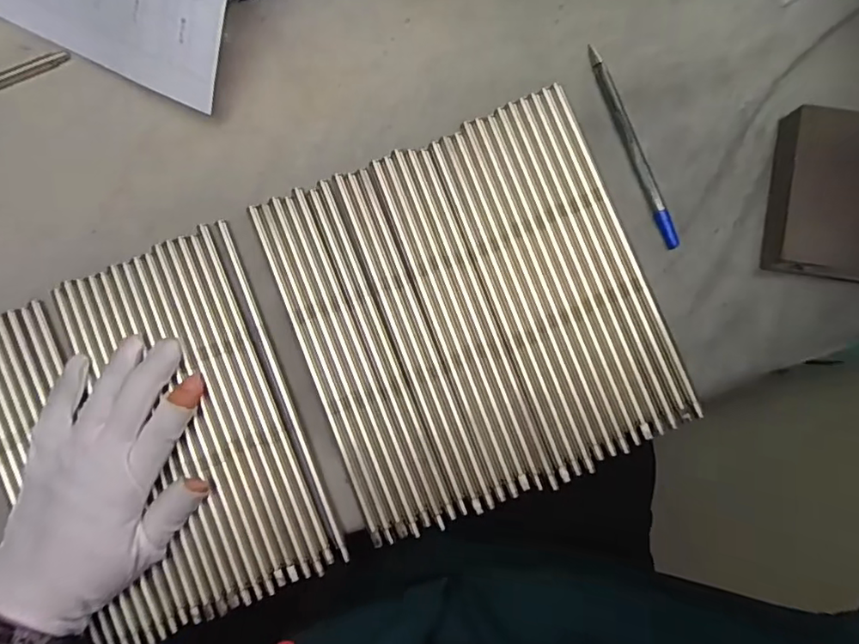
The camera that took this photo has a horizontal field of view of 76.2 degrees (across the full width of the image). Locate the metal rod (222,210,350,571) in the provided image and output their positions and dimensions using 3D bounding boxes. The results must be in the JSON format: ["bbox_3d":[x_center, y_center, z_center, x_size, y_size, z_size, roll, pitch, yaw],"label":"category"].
[{"bbox_3d":[-0.094,0.039,0.347,0.008,0.009,0.223,-23,84,1],"label":"metal rod"}]

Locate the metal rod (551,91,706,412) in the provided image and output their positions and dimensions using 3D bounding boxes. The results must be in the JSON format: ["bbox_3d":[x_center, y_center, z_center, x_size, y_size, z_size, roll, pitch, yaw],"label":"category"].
[{"bbox_3d":[0.124,-0.049,0.342,0.009,0.004,0.222,-21,84,1],"label":"metal rod"}]

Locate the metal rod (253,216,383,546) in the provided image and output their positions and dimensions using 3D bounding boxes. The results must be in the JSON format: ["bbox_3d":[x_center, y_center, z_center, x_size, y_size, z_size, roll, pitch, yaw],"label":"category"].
[{"bbox_3d":[-0.073,0.031,0.344,0.009,0.006,0.223,-22,84,1],"label":"metal rod"}]

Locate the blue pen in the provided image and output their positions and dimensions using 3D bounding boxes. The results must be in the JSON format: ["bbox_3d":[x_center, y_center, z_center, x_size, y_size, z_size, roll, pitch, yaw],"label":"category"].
[{"bbox_3d":[0.130,-0.113,0.350,0.009,0.005,0.139,-19,84,1],"label":"blue pen"}]

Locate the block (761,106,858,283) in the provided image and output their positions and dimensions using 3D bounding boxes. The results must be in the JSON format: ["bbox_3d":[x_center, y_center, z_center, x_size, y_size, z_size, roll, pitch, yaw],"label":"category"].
[{"bbox_3d":[0.245,-0.074,0.327,0.069,0.024,0.095,10,86,4],"label":"block"}]

